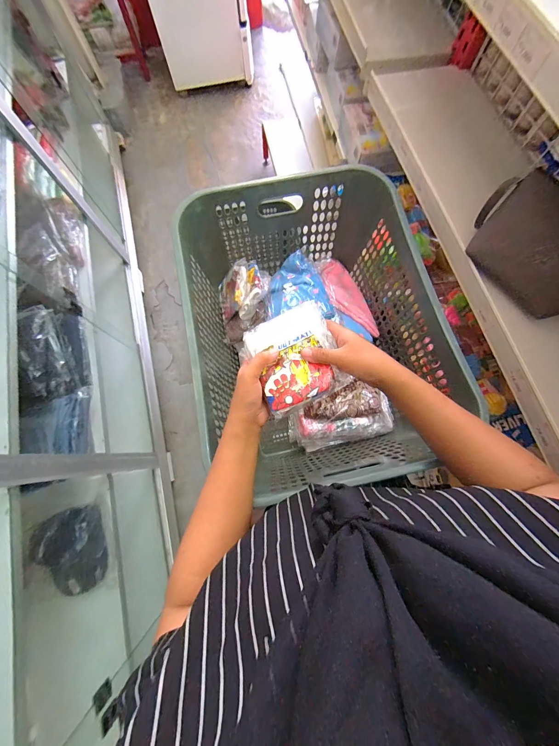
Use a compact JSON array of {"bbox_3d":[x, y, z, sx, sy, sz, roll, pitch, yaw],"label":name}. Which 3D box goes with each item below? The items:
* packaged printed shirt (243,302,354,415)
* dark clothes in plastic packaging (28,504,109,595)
[{"bbox_3d":[0.024,-0.020,0.374,0.110,0.029,0.119,-23,75,-5],"label":"packaged printed shirt"},{"bbox_3d":[-0.556,0.483,0.759,0.144,0.101,0.218,-19,75,-4],"label":"dark clothes in plastic packaging"}]

